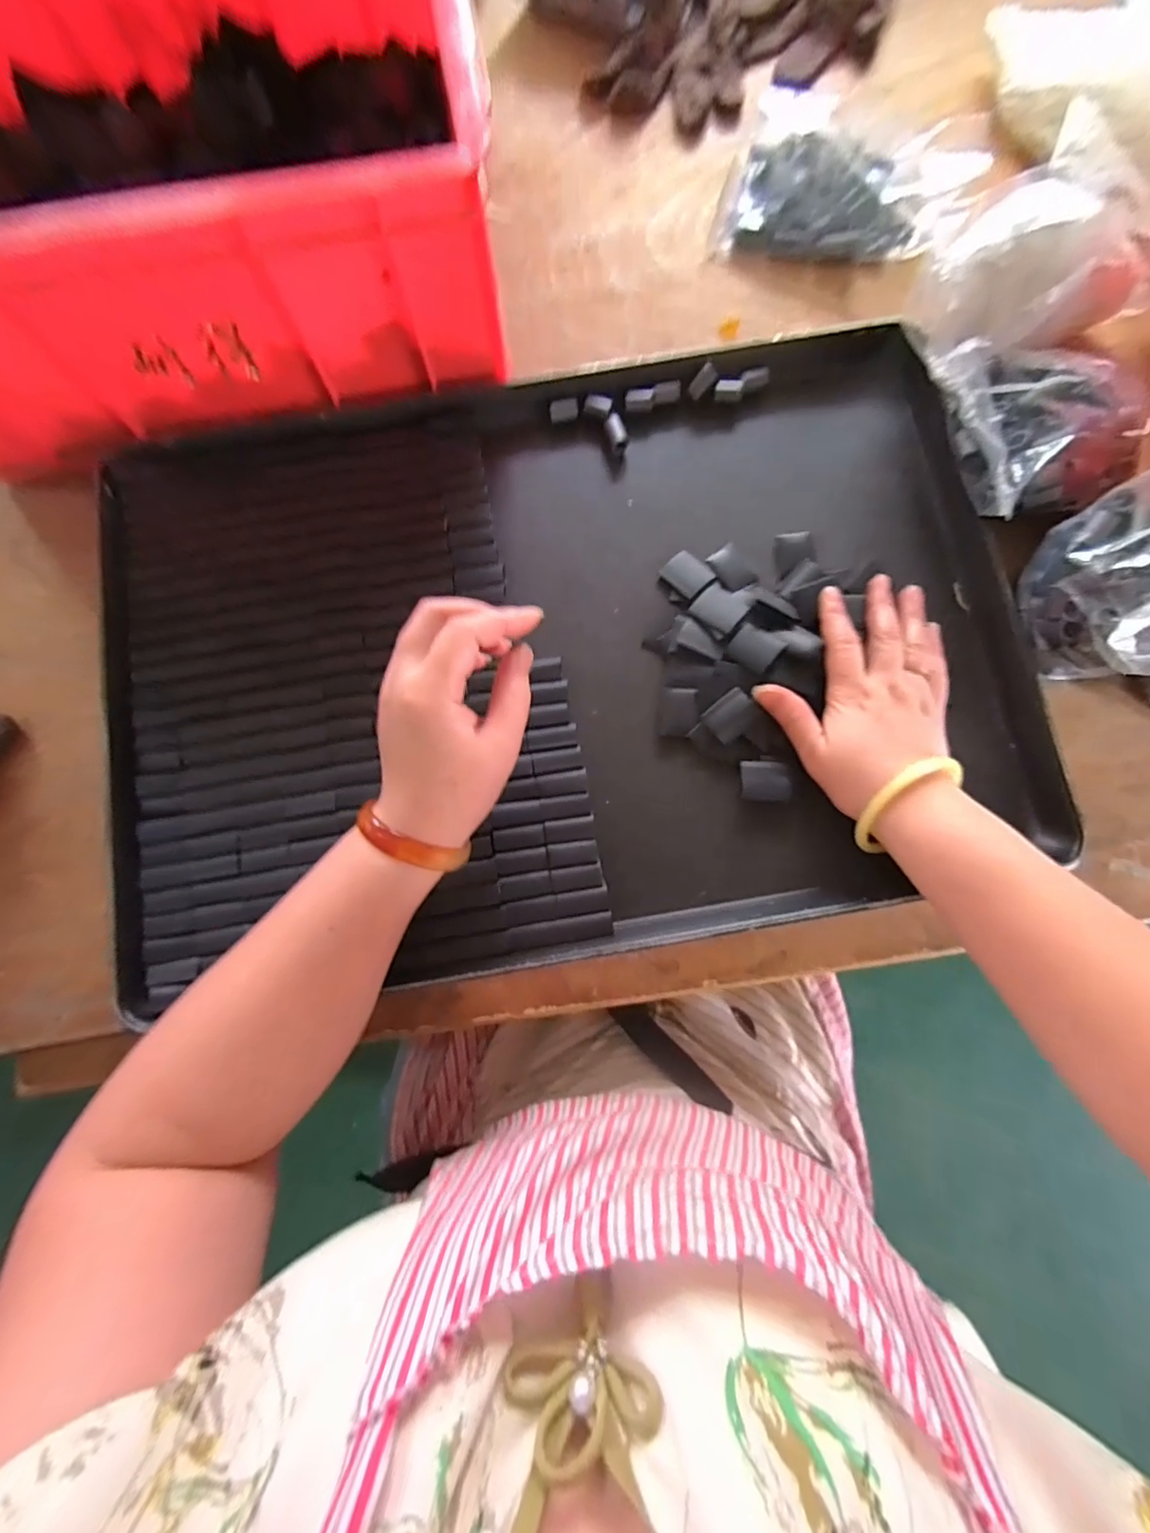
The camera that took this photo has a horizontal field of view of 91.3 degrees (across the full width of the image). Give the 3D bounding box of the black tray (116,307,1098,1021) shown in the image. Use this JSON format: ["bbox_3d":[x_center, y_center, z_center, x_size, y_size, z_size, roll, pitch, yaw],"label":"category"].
[{"bbox_3d":[-0.007,-0.076,0.373,0.587,0.044,0.389,-10,80,-1],"label":"black tray"}]

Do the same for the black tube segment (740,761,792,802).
[{"bbox_3d":[0.123,0.009,0.362,0.033,0.005,0.025,3,81,1],"label":"black tube segment"}]

